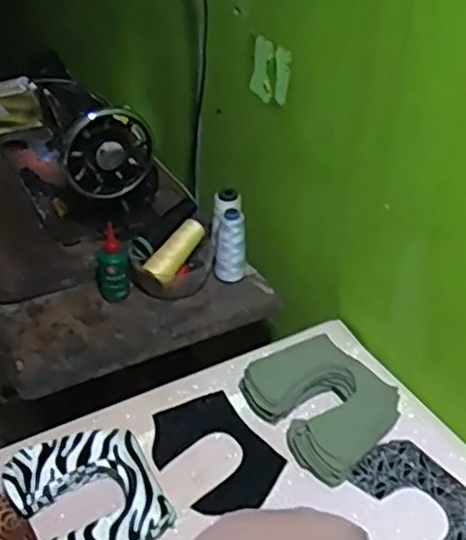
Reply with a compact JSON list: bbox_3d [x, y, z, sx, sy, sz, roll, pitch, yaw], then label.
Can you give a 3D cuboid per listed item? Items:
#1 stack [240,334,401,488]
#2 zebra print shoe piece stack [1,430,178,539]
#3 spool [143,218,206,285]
[{"bbox_3d":[0.102,0.151,0.769,0.141,0.043,0.168,-27,46,-34],"label":"stack"},{"bbox_3d":[-0.145,0.233,0.666,0.139,0.037,0.161,-21,43,-28],"label":"zebra print shoe piece stack"},{"bbox_3d":[-0.083,-0.026,0.953,0.036,0.035,0.111,27,65,29],"label":"spool"}]

